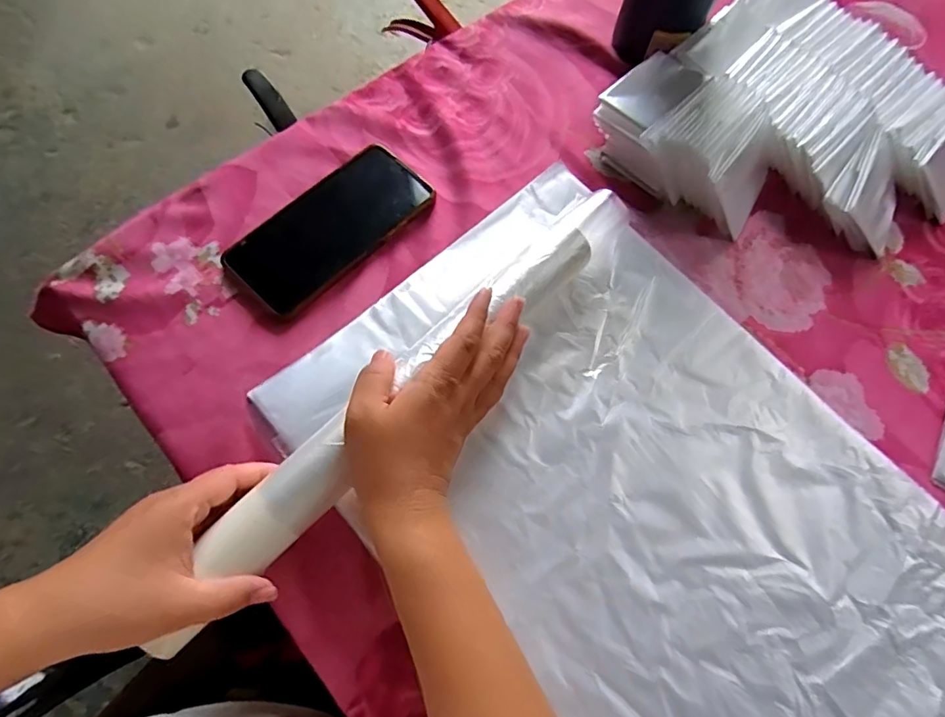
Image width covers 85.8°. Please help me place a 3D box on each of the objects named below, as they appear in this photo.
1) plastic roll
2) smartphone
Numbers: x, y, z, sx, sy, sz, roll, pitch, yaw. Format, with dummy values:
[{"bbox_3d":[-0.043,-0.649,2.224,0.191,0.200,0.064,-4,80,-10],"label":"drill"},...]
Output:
[{"bbox_3d":[-0.034,0.016,0.335,0.039,0.039,0.390,42,73,12],"label":"plastic roll"},{"bbox_3d":[-0.112,-0.106,0.404,0.077,0.012,0.160,42,74,12],"label":"smartphone"}]

